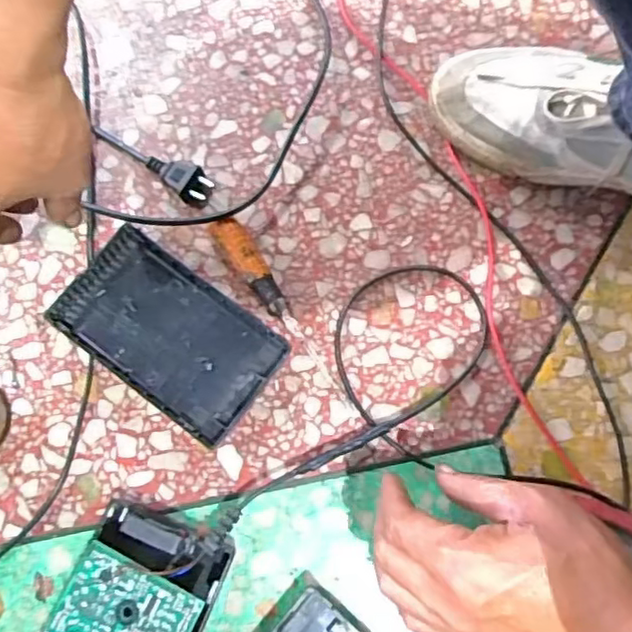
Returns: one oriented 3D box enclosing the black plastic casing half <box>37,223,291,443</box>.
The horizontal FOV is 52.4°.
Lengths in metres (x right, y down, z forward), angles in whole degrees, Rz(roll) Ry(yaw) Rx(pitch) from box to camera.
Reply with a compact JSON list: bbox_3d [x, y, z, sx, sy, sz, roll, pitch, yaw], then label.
[{"bbox_3d":[-0.105,0.010,0.452,0.153,0.023,0.089,36,79,9],"label":"black plastic casing half"}]

